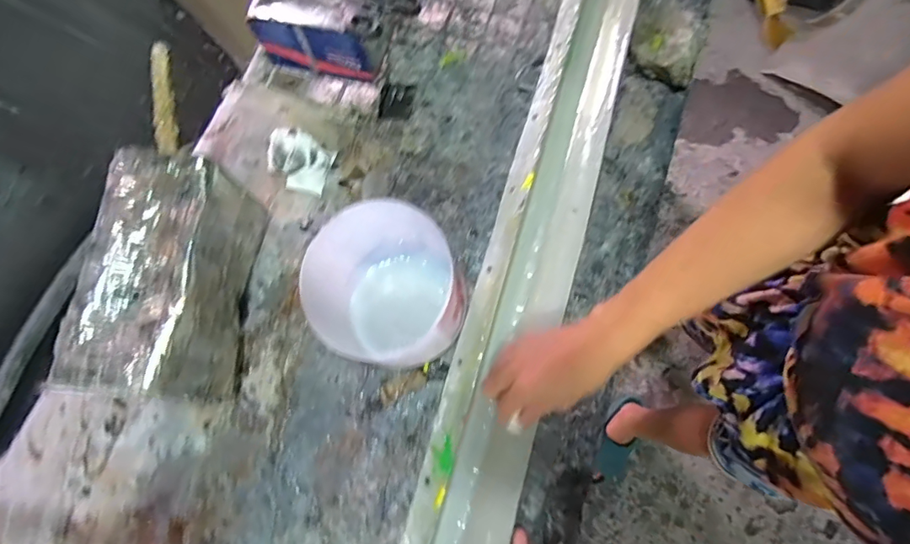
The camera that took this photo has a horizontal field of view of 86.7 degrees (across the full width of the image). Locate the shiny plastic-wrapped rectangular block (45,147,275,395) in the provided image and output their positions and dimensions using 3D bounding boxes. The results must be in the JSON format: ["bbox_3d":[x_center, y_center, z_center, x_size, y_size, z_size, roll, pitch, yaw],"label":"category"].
[{"bbox_3d":[-0.301,0.013,0.531,0.110,0.158,0.243,4,72,3],"label":"shiny plastic-wrapped rectangular block"}]

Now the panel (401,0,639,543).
[{"bbox_3d":[0.074,0.033,0.564,0.110,0.066,1.017,15,75,7],"label":"panel"}]

